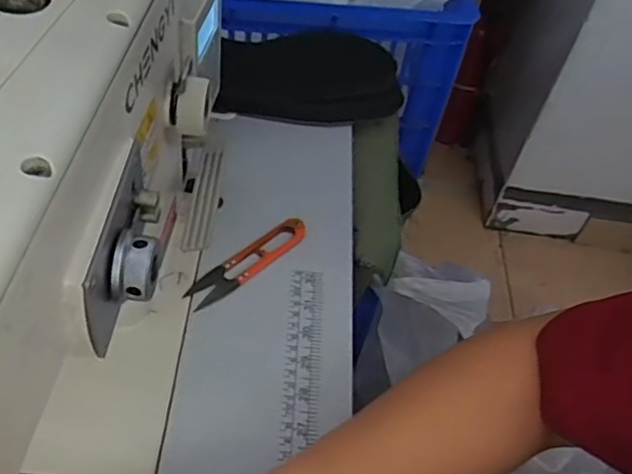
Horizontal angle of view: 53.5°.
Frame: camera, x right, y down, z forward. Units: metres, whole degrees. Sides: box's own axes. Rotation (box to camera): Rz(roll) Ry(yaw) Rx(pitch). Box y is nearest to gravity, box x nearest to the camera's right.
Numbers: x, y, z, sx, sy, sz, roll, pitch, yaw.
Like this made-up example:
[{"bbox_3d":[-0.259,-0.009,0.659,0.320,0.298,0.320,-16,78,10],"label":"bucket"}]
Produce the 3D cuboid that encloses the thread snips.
[{"bbox_3d":[-0.054,0.018,0.508,0.026,0.007,0.117,38,55,22],"label":"thread snips"}]

